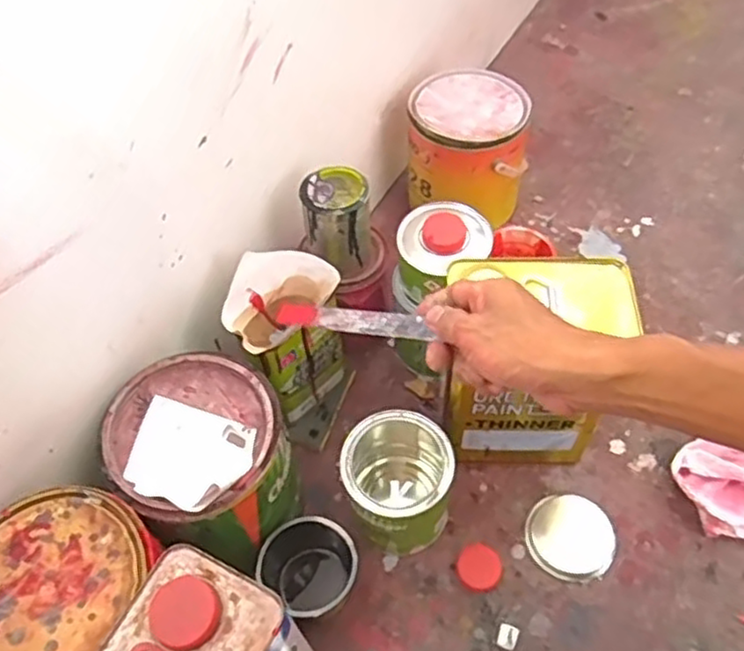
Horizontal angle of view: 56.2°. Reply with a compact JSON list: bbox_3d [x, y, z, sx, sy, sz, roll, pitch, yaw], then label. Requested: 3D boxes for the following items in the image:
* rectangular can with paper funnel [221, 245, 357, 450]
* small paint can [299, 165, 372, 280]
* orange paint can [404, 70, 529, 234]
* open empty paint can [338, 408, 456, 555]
[{"bbox_3d":[-0.086,0.023,0.773,0.102,0.207,0.130,19,61,14],"label":"rectangular can with paper funnel"},{"bbox_3d":[-0.038,-0.114,0.773,0.072,0.092,0.085,-1,57,2],"label":"small paint can"},{"bbox_3d":[0.130,-0.239,0.956,0.148,0.169,0.142,-1,58,2],"label":"orange paint can"},{"bbox_3d":[0.027,0.164,0.723,0.106,0.126,0.109,-1,58,2],"label":"open empty paint can"}]

